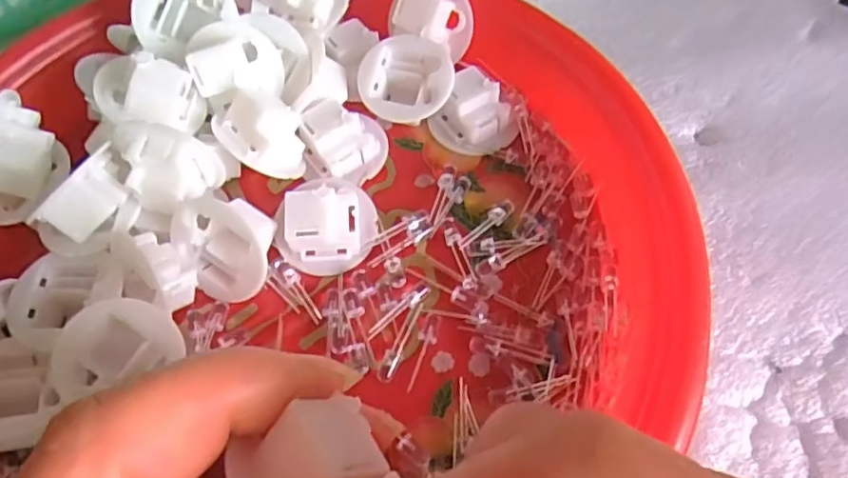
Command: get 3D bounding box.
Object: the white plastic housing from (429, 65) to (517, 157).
[{"bbox_3d":[0.017,-0.043,0.218,0.027,0.013,0.026,-1,61,3],"label":"white plastic housing"}]

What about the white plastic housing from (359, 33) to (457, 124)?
[{"bbox_3d":[-0.005,-0.055,0.224,0.031,0.016,0.030,-3,75,6],"label":"white plastic housing"}]

